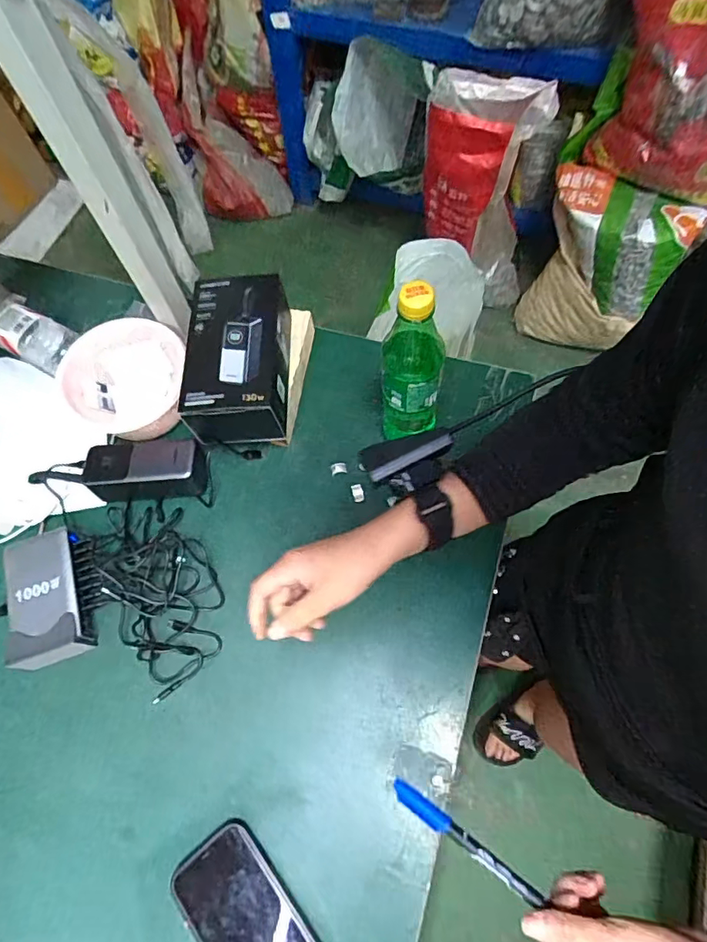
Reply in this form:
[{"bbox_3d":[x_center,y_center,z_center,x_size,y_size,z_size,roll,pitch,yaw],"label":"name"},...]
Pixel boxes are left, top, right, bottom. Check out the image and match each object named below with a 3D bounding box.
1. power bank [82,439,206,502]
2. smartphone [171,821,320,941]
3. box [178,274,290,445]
[{"bbox_3d":[-0.242,-0.001,0.610,0.136,0.046,0.062,-4,67,-1],"label":"power bank"},{"bbox_3d":[-0.090,0.406,0.455,0.082,0.016,0.159,-39,72,-15],"label":"smartphone"},{"bbox_3d":[-0.130,-0.130,0.600,0.107,0.077,0.179,0,68,1],"label":"box"}]

